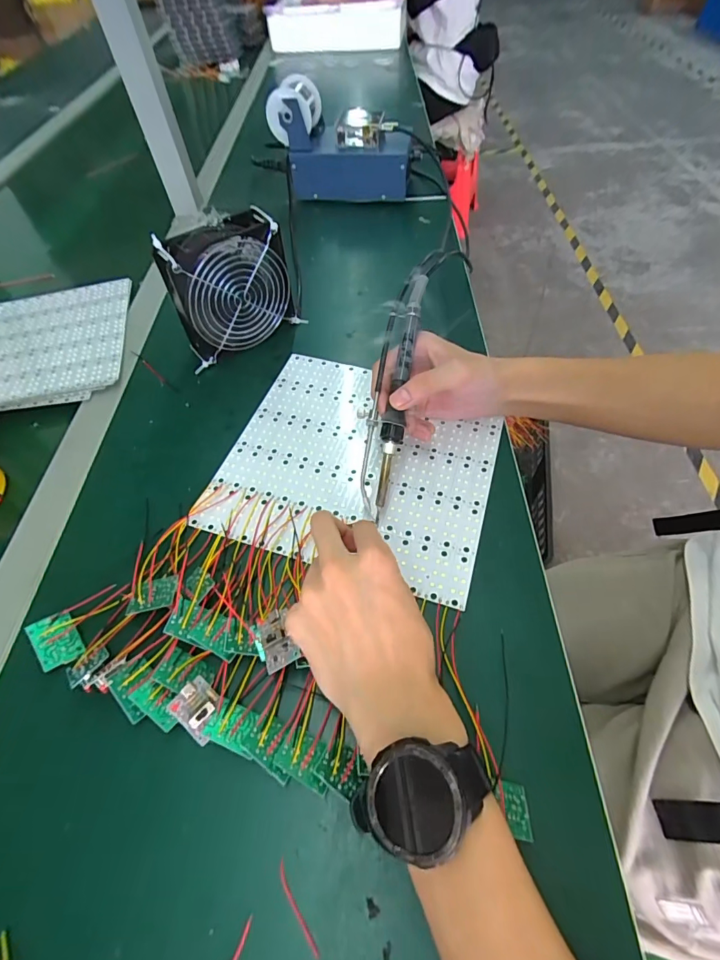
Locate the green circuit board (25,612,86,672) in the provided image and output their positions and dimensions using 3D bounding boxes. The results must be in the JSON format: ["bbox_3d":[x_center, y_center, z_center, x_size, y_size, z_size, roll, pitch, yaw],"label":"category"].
[{"bbox_3d":[-0.216,0.114,0.307,0.027,0.004,0.035,-24,78,-37],"label":"green circuit board"}]

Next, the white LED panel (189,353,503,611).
[{"bbox_3d":[-0.001,-0.022,0.402,0.235,0.005,0.221,14,57,12],"label":"white LED panel"}]

